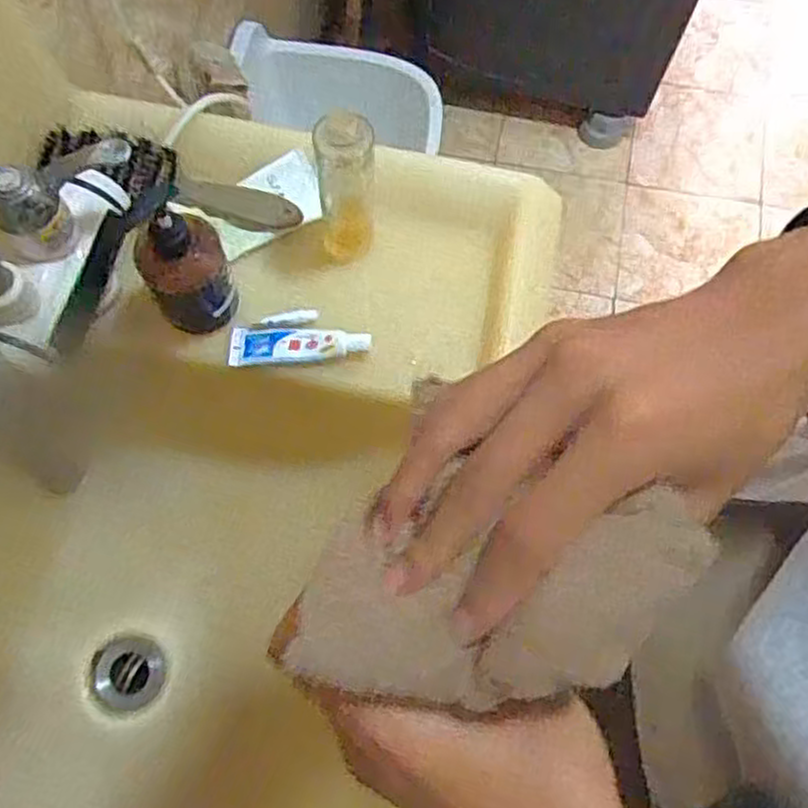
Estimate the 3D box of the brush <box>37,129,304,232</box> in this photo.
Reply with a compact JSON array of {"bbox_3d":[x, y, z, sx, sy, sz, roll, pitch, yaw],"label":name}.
[{"bbox_3d":[-0.192,-0.179,0.627,0.211,0.037,0.054,19,71,5],"label":"brush"}]

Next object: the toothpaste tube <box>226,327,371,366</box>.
[{"bbox_3d":[-0.083,-0.046,0.603,0.111,0.012,0.030,2,70,-1],"label":"toothpaste tube"}]

